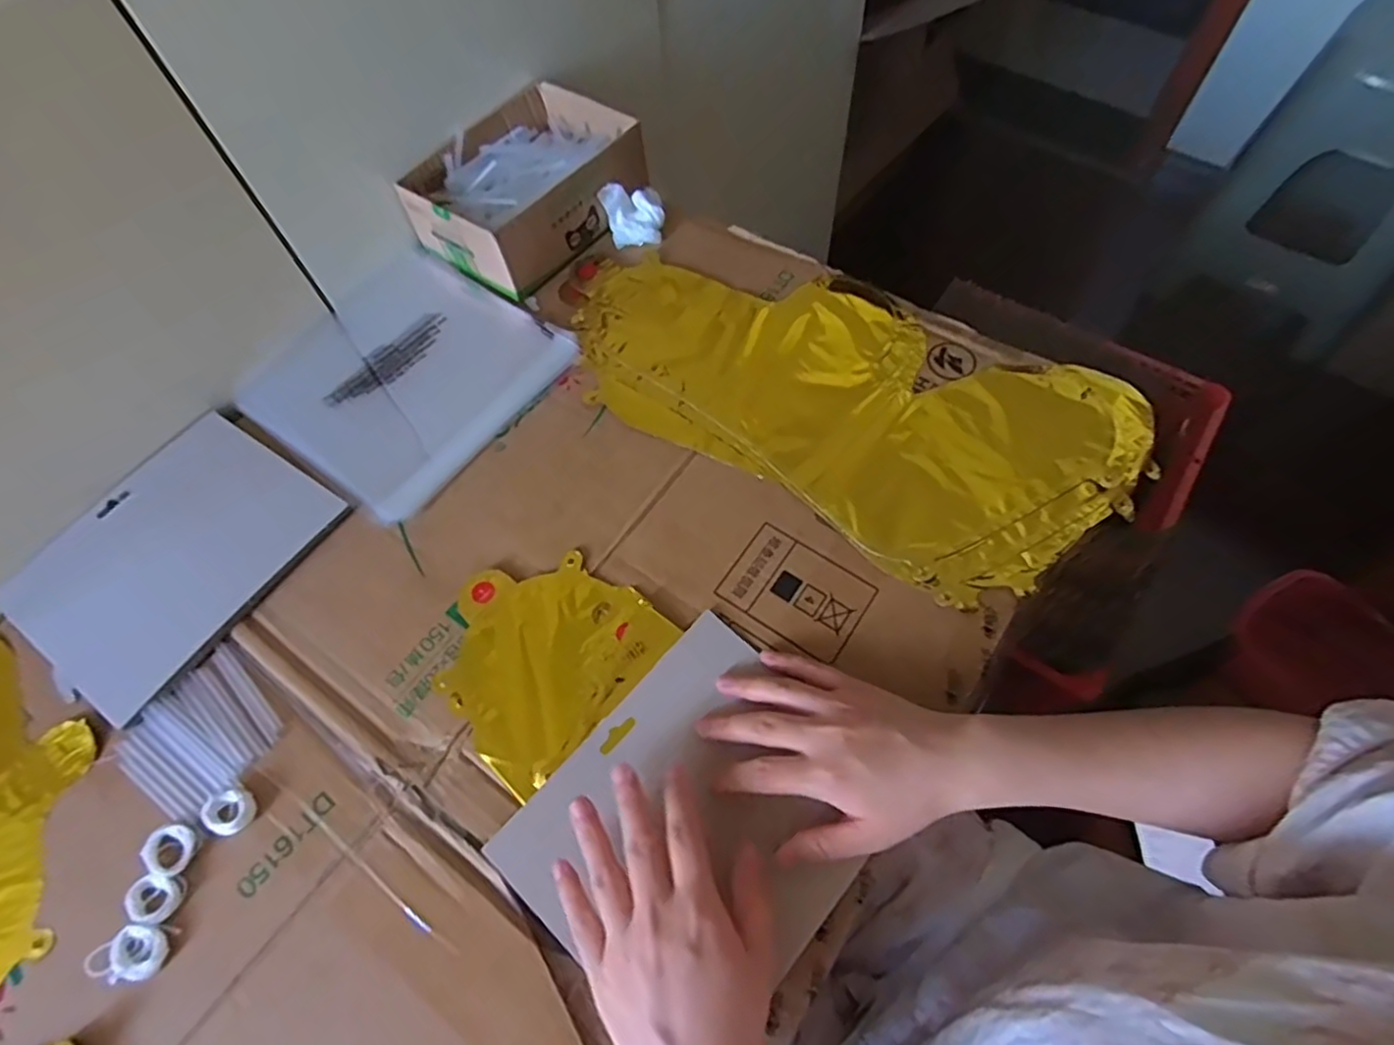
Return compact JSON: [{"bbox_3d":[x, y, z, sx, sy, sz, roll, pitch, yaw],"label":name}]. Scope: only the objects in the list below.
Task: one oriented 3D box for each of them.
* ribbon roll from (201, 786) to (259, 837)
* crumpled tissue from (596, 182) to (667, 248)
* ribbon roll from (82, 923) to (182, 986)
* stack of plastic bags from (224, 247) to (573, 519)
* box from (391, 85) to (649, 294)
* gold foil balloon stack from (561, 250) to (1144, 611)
[{"bbox_3d":[-0.274,0.169,0.406,0.029,0.007,0.025,14,63,10],"label":"ribbon roll"},{"bbox_3d":[-0.056,-0.279,0.620,0.056,0.038,0.052,-17,63,-6],"label":"crumpled tissue"},{"bbox_3d":[-0.305,0.231,0.373,0.037,0.007,0.028,7,62,6],"label":"ribbon roll"},{"bbox_3d":[-0.240,-0.124,0.573,0.222,0.023,0.210,31,67,23],"label":"stack of plastic bags"},{"bbox_3d":[-0.153,-0.307,0.627,0.142,0.065,0.188,34,68,18],"label":"box"},{"bbox_3d":[0.105,-0.101,0.534,0.438,0.017,0.215,28,67,16],"label":"gold foil balloon stack"}]

